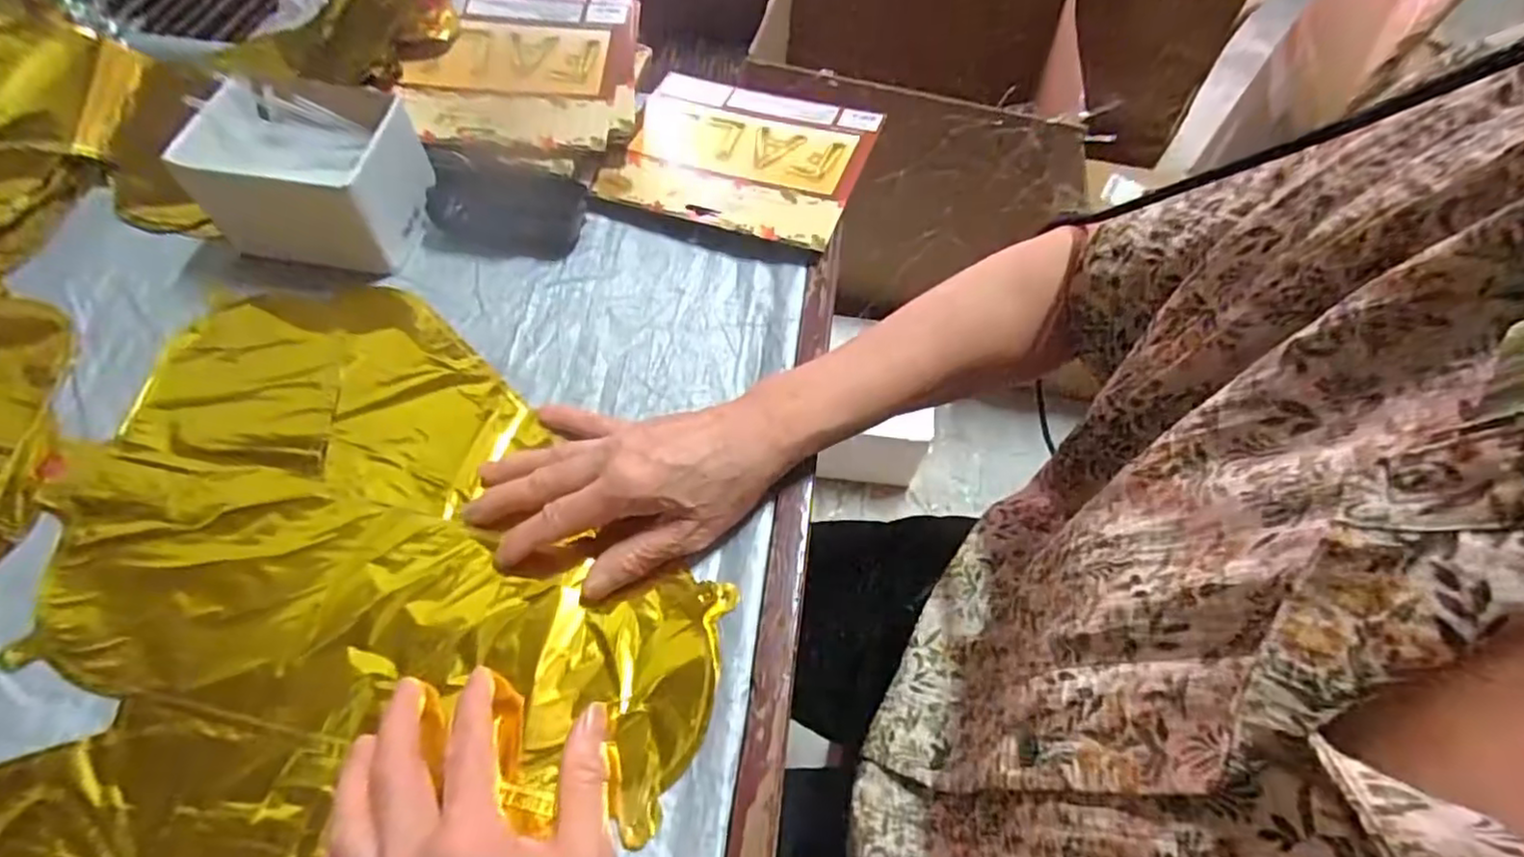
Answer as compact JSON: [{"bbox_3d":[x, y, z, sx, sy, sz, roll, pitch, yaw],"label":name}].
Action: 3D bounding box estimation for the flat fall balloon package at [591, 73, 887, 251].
[{"bbox_3d":[-0.017,-0.207,0.533,0.183,0.032,0.150,18,59,9],"label":"flat fall balloon package"}]

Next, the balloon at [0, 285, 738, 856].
[{"bbox_3d":[-0.241,0.063,0.384,0.383,0.014,0.359,-12,59,-9],"label":"balloon"}]

